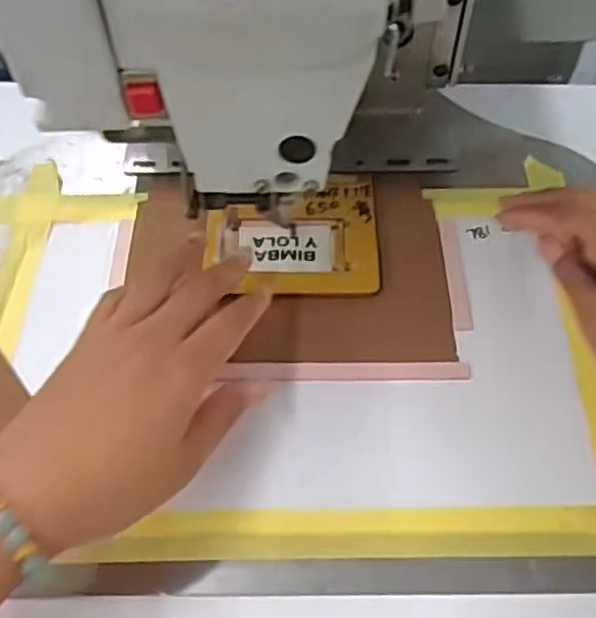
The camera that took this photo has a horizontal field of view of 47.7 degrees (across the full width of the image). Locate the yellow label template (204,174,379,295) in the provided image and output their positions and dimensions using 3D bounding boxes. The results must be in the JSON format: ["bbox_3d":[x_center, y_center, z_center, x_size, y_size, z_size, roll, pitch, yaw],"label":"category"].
[{"bbox_3d":[-0.002,-0.044,0.417,0.105,0.011,0.089,-5,56,-1],"label":"yellow label template"}]

